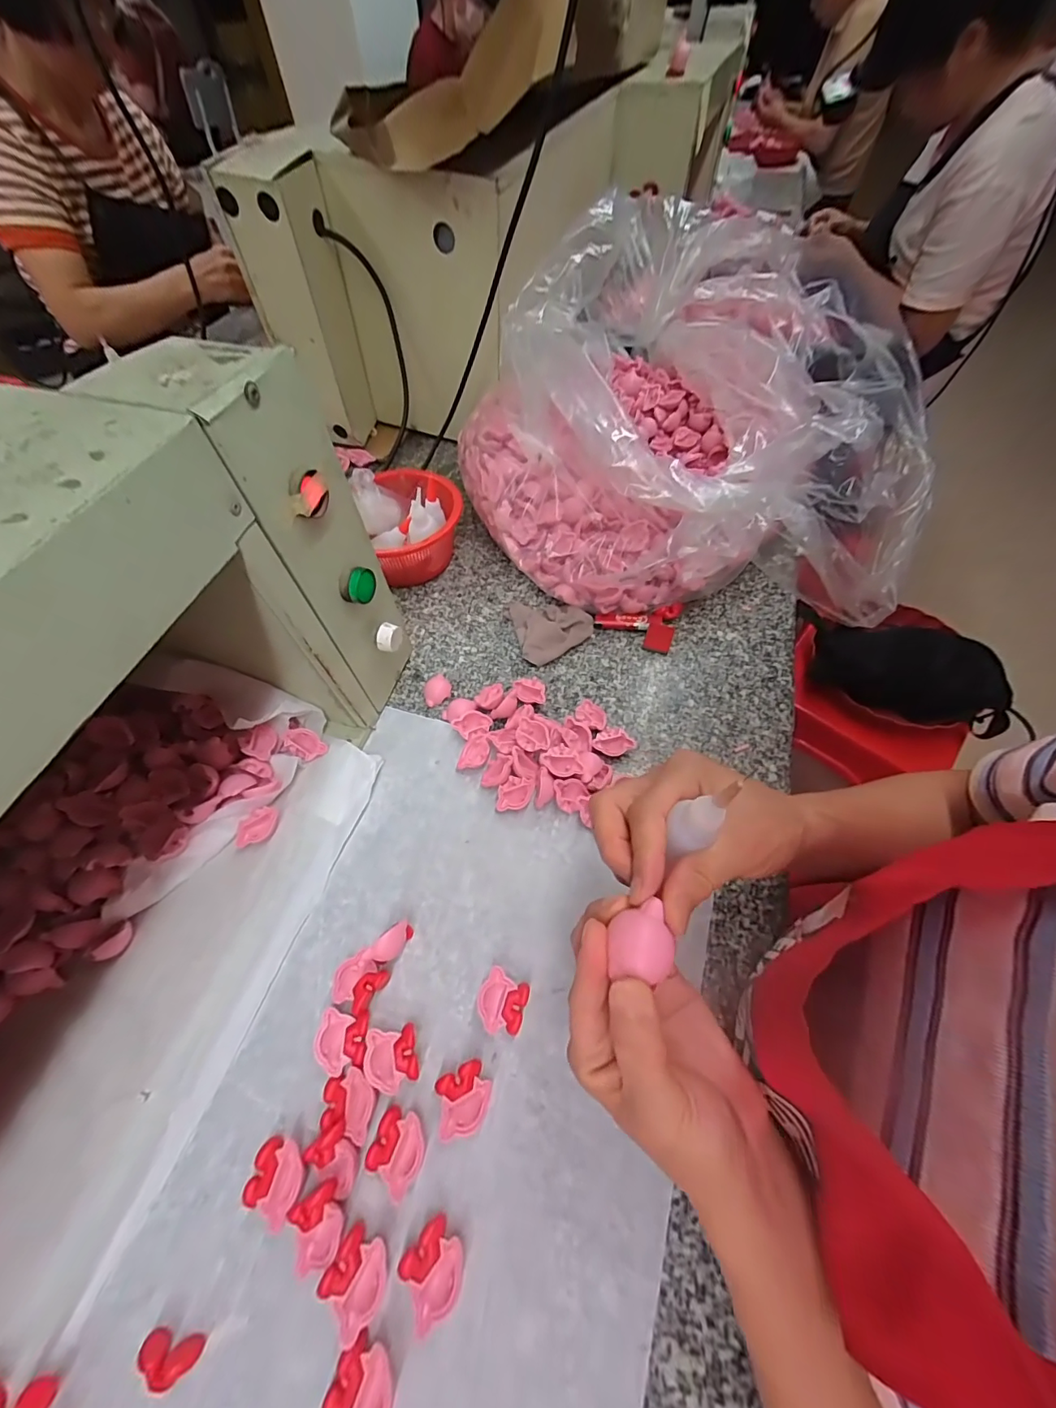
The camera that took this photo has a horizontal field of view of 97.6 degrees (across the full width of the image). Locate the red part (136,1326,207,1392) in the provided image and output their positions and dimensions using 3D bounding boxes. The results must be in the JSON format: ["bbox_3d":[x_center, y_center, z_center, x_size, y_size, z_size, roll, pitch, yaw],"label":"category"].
[{"bbox_3d":[-0.193,0.352,0.249,0.031,0.013,0.015,3,58,3],"label":"red part"}]

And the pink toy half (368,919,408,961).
[{"bbox_3d":[-0.099,0.178,0.344,0.018,0.028,0.031,32,64,20],"label":"pink toy half"}]

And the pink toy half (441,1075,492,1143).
[{"bbox_3d":[-0.039,0.259,0.296,0.036,0.015,0.022,-26,61,-14],"label":"pink toy half"}]

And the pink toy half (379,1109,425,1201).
[{"bbox_3d":[-0.076,0.278,0.286,0.021,0.010,0.037,17,60,12],"label":"pink toy half"}]

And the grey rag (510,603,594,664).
[{"bbox_3d":[0.018,-0.090,0.505,0.079,0.016,0.082,-31,62,-17],"label":"grey rag"}]

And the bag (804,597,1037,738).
[{"bbox_3d":[0.564,-0.051,0.693,0.311,0.088,0.117,27,62,12],"label":"bag"}]

